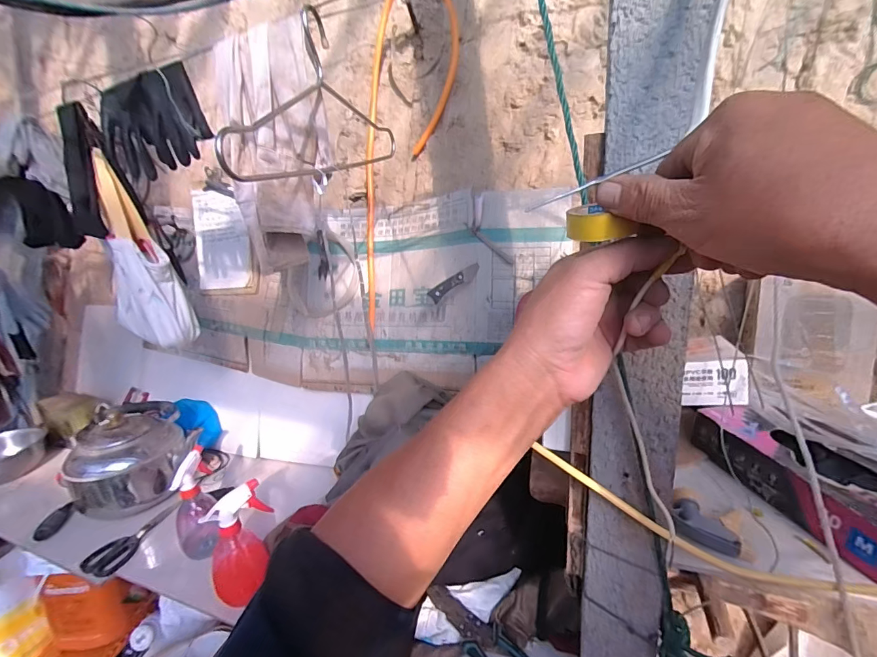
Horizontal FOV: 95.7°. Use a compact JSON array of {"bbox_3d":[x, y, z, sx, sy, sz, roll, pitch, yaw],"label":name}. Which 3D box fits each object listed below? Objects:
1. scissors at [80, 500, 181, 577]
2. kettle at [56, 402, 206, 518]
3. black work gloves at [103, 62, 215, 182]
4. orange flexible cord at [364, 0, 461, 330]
[{"bbox_3d":[-0.611,0.421,0.810,0.086,0.021,0.179,5,24,25],"label":"scissors"},{"bbox_3d":[-0.718,0.299,0.925,0.239,0.187,0.233,-5,22,2],"label":"kettle"},{"bbox_3d":[-0.467,-0.322,0.639,0.240,0.128,0.049,5,24,27],"label":"black work gloves"},{"bbox_3d":[-0.110,-0.364,0.884,0.217,0.761,0.123,16,8,23],"label":"orange flexible cord"}]

